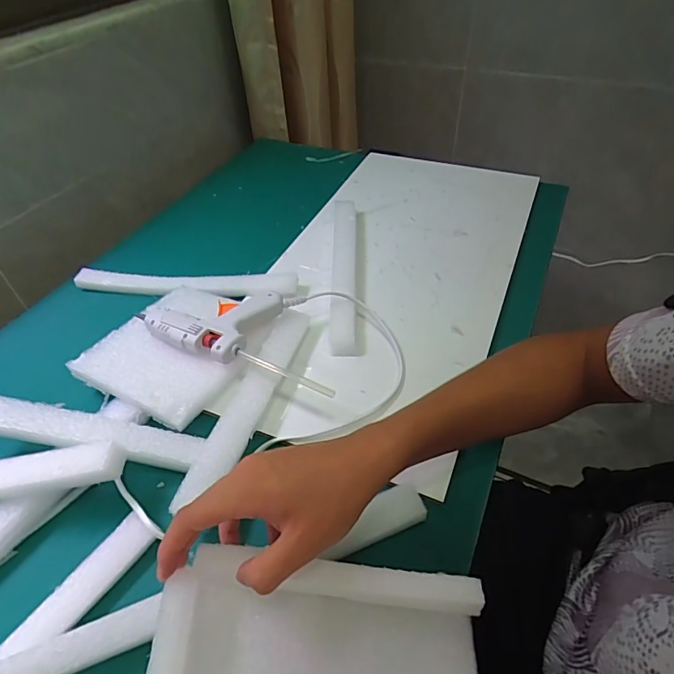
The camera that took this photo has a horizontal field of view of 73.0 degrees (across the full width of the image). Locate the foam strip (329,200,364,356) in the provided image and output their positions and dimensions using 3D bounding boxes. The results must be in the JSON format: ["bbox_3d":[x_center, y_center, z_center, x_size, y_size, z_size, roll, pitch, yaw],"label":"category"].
[{"bbox_3d":[0.010,-0.096,0.595,0.034,0.022,0.297,0,44,1],"label":"foam strip"}]

